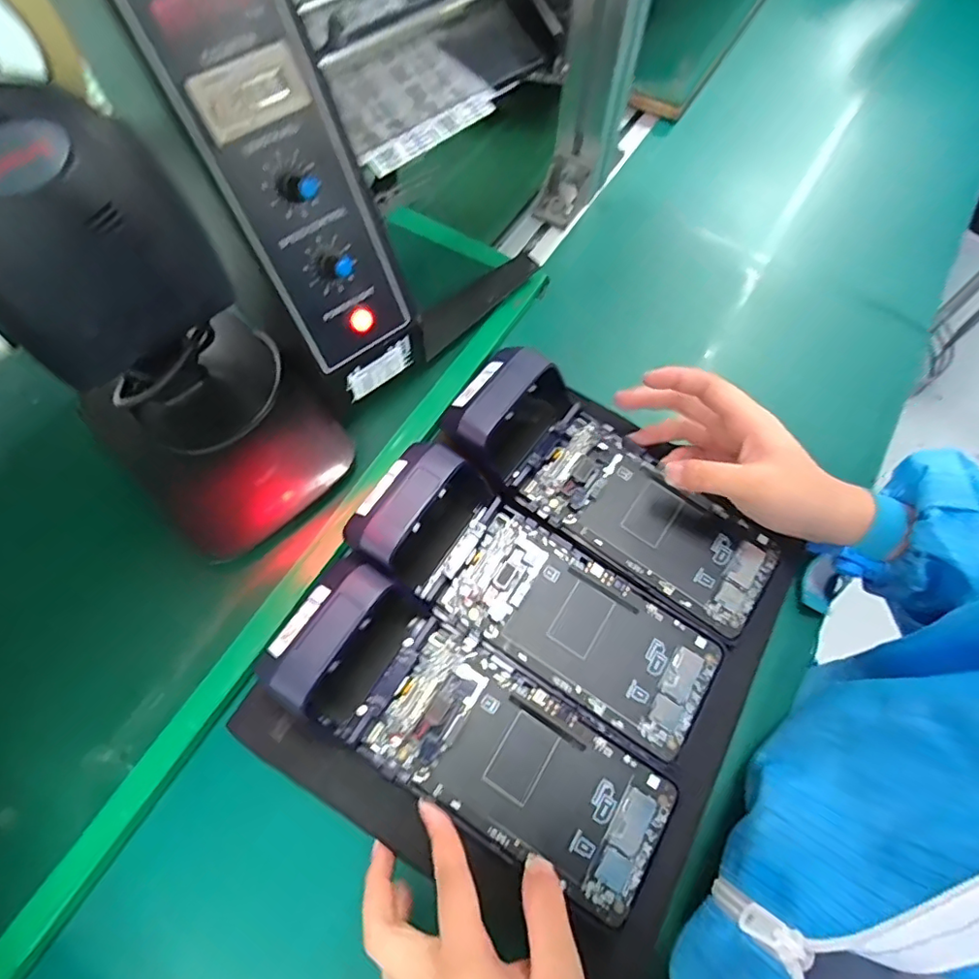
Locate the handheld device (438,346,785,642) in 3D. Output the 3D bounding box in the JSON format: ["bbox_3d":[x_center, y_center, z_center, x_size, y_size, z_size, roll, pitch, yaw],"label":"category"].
[{"bbox_3d":[0.077,0.002,0.360,0.216,0.058,0.083,38,71,8],"label":"handheld device"}]

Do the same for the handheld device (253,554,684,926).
[{"bbox_3d":[-0.010,0.130,0.301,0.217,0.050,0.079,33,69,4],"label":"handheld device"}]

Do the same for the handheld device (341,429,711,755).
[{"bbox_3d":[0.028,0.056,0.314,0.213,0.042,0.081,33,70,14],"label":"handheld device"}]

